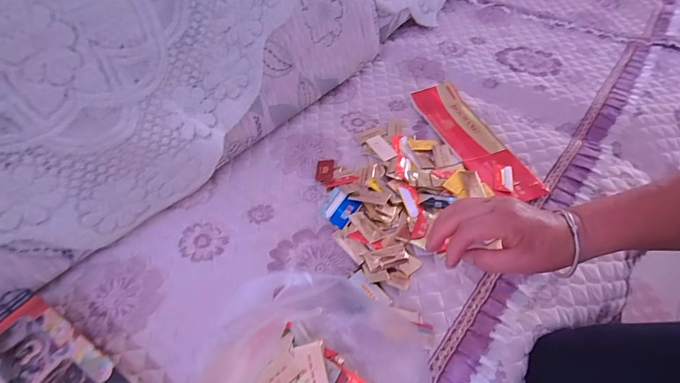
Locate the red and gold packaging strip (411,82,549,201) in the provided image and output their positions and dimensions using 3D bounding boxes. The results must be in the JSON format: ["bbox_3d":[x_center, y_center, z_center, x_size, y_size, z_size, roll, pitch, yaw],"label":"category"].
[{"bbox_3d":[0.215,-0.089,0.586,0.086,0.015,0.268,-18,52,-14],"label":"red and gold packaging strip"}]

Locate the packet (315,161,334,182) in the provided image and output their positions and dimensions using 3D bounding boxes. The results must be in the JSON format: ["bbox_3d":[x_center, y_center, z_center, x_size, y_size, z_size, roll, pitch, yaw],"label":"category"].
[{"bbox_3d":[-0.023,-0.032,0.547,0.025,0.009,0.050,2,50,2],"label":"packet"}]

